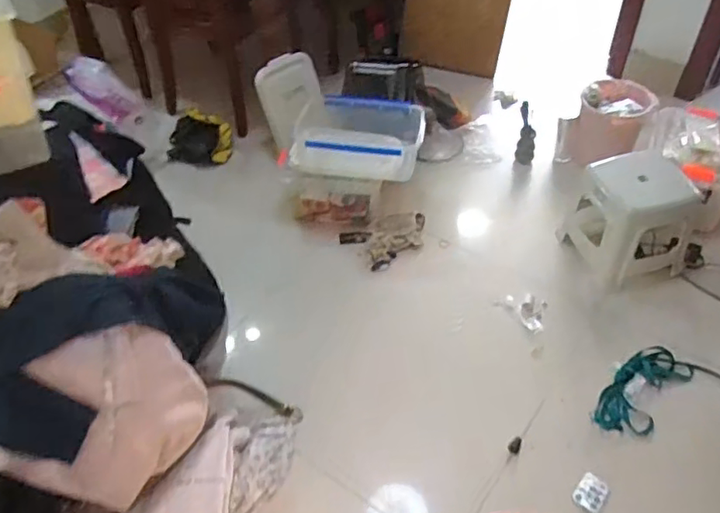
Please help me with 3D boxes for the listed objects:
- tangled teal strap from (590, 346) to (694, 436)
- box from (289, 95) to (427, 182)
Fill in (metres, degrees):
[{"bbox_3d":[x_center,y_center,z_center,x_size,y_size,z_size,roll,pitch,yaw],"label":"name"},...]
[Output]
[{"bbox_3d":[0.632,0.299,1.331,0.256,0.050,0.124,-33,46,-27],"label":"tangled teal strap"},{"bbox_3d":[-0.005,-0.364,1.777,0.388,0.160,0.289,-3,40,5],"label":"box"}]

